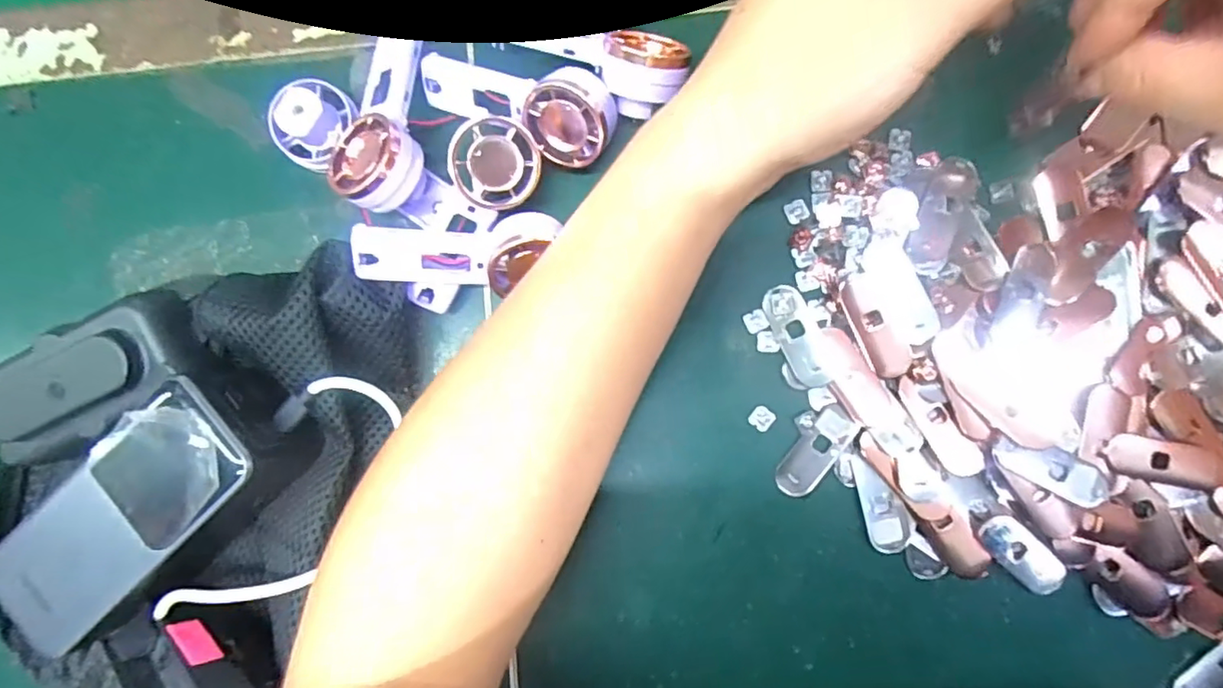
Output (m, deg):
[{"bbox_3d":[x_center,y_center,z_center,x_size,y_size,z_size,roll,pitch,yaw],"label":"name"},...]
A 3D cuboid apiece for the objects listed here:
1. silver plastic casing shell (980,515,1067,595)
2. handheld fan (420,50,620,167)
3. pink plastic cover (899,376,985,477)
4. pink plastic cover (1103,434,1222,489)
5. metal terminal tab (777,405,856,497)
[{"bbox_3d":[0.188,0.097,0.266,0.043,0.004,0.018,43,93,4],"label":"silver plastic casing shell"},{"bbox_3d":[-0.044,-0.112,0.273,0.094,0.034,0.039,16,91,5],"label":"handheld fan"},{"bbox_3d":[0.148,0.037,0.265,0.016,0.004,0.050,-31,87,4],"label":"pink plastic cover"},{"bbox_3d":[0.242,0.051,0.257,0.053,0.007,0.017,9,90,5],"label":"pink plastic cover"},{"bbox_3d":[0.097,0.051,0.278,0.017,0.004,0.046,37,93,4],"label":"metal terminal tab"}]

